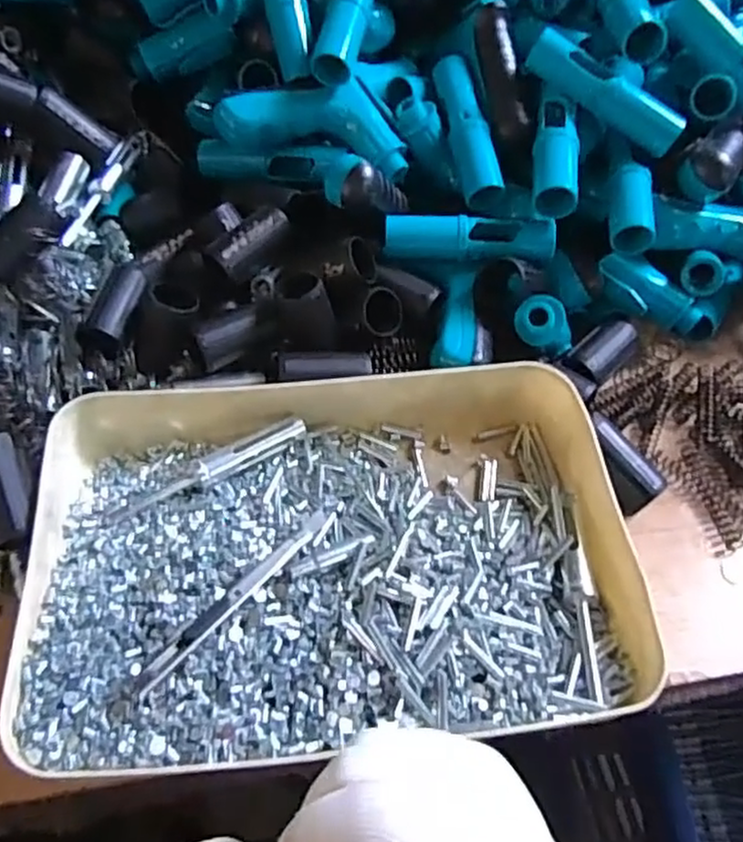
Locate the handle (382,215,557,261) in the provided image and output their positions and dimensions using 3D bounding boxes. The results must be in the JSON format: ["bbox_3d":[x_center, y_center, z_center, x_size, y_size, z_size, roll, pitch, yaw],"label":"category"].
[{"bbox_3d":[0.070,-0.129,0.499,0.121,0.026,0.026,3,53,-1],"label":"handle"}]

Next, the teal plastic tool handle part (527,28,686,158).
[{"bbox_3d":[0.170,-0.237,0.506,0.118,0.036,0.031,38,58,4],"label":"teal plastic tool handle part"}]

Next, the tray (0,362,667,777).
[{"bbox_3d":[-0.022,0.073,0.407,0.325,0.050,0.229,-4,53,-6],"label":"tray"}]

